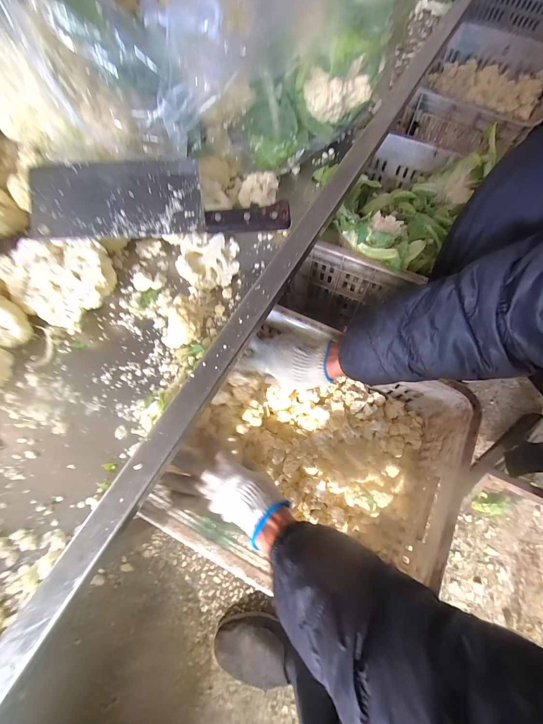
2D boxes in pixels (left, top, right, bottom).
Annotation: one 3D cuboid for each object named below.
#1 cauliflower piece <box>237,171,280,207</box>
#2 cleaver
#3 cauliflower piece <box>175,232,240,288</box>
[{"bbox_3d":[-0.017,-0.226,0.387,0.051,0.037,0.027,1,69,1],"label":"cauliflower piece"},{"bbox_3d":[-0.123,-0.185,0.337,0.280,0.020,0.086,-5,86,-3],"label":"cleaver"},{"bbox_3d":[-0.072,-0.115,0.348,0.067,0.051,0.050,-9,69,-2],"label":"cauliflower piece"}]

